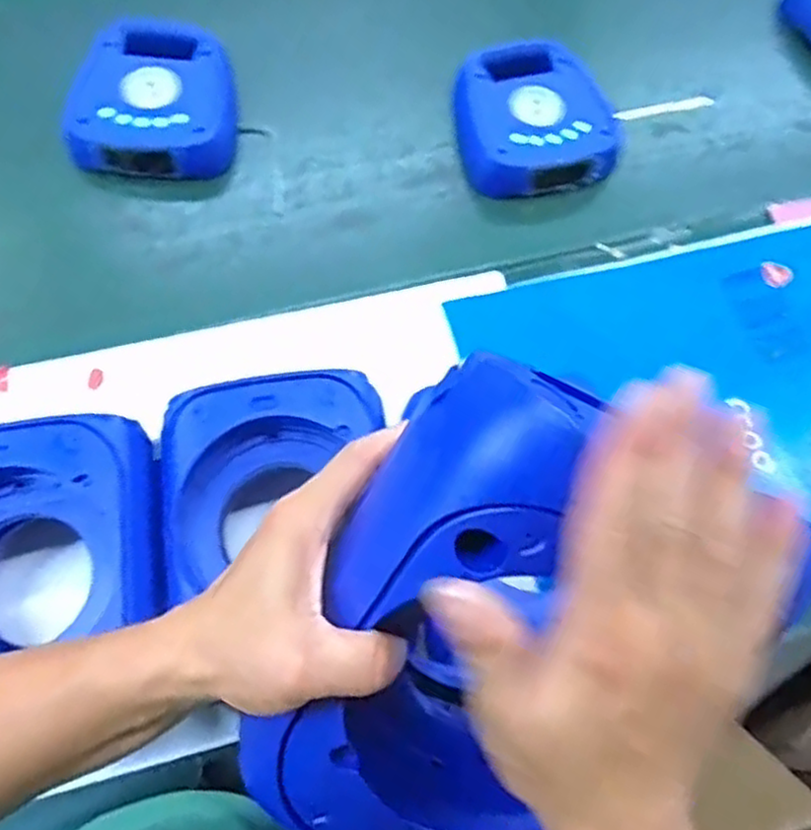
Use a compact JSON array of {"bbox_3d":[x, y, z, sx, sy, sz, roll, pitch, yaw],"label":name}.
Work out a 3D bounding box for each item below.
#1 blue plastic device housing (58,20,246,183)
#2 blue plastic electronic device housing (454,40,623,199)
[{"bbox_3d":[-0.246,-0.317,0.735,0.168,0.053,0.165,-1,66,-3],"label":"blue plastic device housing"},{"bbox_3d":[0.130,-0.309,0.757,0.155,0.047,0.159,-15,67,-9],"label":"blue plastic electronic device housing"}]

